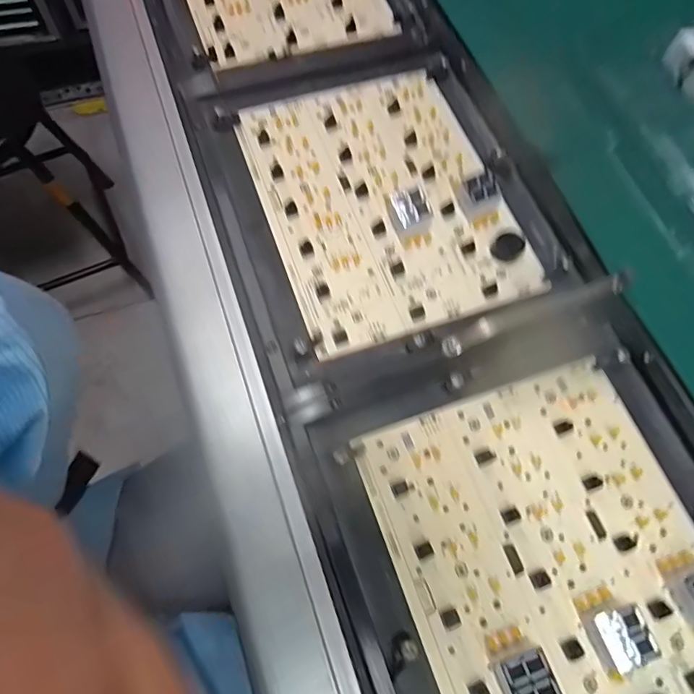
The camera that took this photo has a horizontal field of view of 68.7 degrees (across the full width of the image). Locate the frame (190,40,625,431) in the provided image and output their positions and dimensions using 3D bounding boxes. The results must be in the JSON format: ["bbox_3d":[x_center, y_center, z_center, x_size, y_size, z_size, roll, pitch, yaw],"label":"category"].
[{"bbox_3d":[0.025,-0.109,0.360,0.228,0.015,0.264,-18,68,-14],"label":"frame"}]

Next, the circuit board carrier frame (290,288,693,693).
[{"bbox_3d":[0.114,0.121,0.267,0.229,0.016,0.268,-17,68,-14],"label":"circuit board carrier frame"}]

